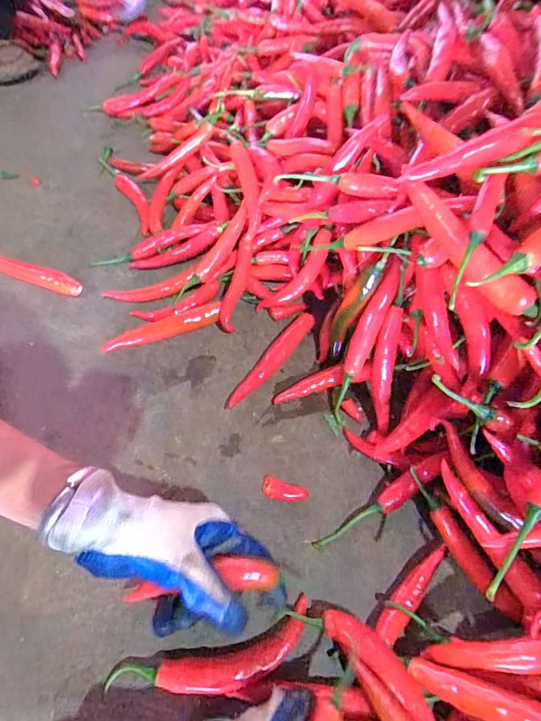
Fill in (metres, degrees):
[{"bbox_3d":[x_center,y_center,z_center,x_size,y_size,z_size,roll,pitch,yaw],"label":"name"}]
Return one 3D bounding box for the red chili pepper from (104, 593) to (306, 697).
[{"bbox_3d":[-0.042,0.225,0.300,0.155,0.020,0.037,-15,60,-12],"label":"red chili pepper"}]

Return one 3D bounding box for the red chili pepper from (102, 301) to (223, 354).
[{"bbox_3d":[-0.122,-0.037,0.457,0.134,0.018,0.022,-15,60,-12],"label":"red chili pepper"}]

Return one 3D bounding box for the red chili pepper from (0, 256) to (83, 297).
[{"bbox_3d":[-0.293,-0.106,0.486,0.148,0.018,0.021,20,59,9],"label":"red chili pepper"}]

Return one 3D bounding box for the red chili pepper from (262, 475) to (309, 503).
[{"bbox_3d":[0.012,0.120,0.367,0.042,0.011,0.017,19,59,8],"label":"red chili pepper"}]

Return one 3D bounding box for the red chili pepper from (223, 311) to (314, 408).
[{"bbox_3d":[0.003,0.000,0.438,0.022,0.023,0.137,34,63,17],"label":"red chili pepper"}]

